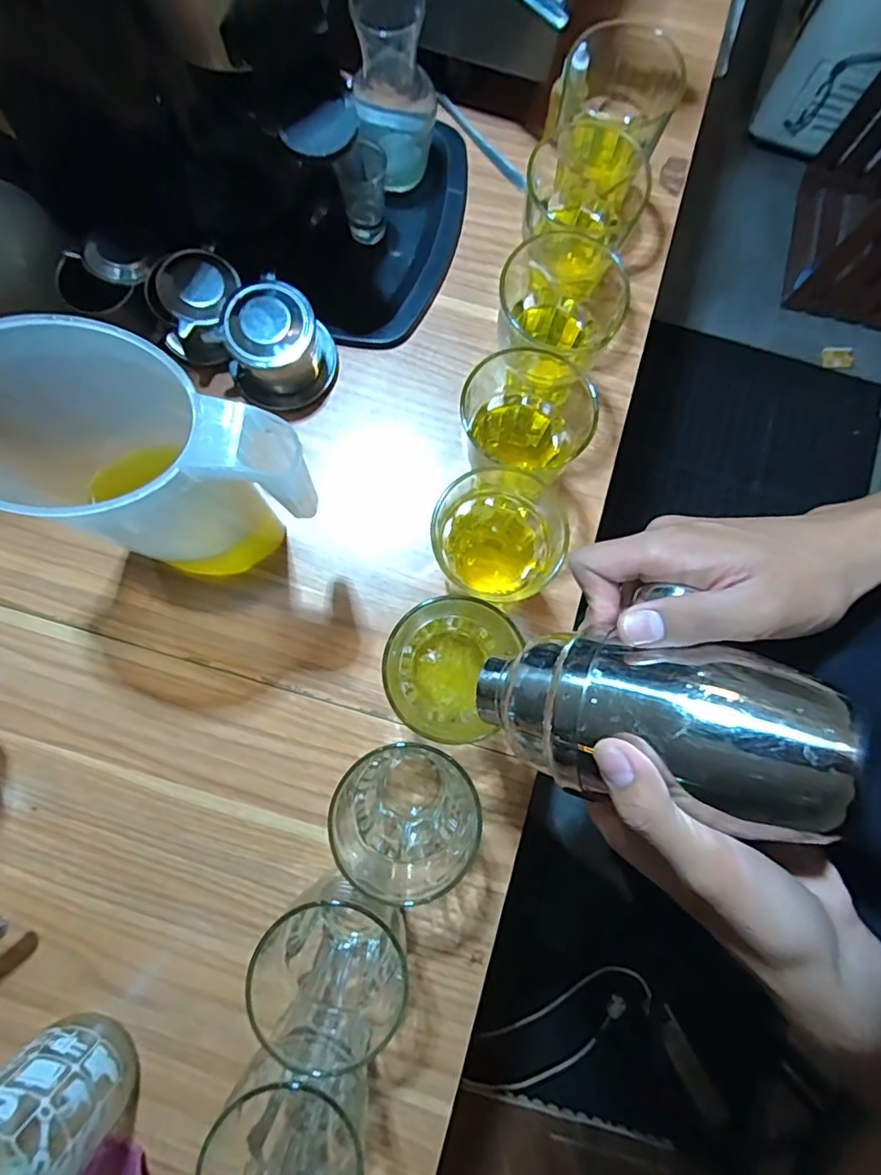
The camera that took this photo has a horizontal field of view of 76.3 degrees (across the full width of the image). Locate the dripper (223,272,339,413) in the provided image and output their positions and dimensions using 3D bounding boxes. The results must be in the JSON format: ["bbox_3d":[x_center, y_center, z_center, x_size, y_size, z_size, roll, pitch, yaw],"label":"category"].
[{"bbox_3d":[-0.134,-0.201,0.468,0.077,0.066,0.079,0,81,-2],"label":"dripper"}]

